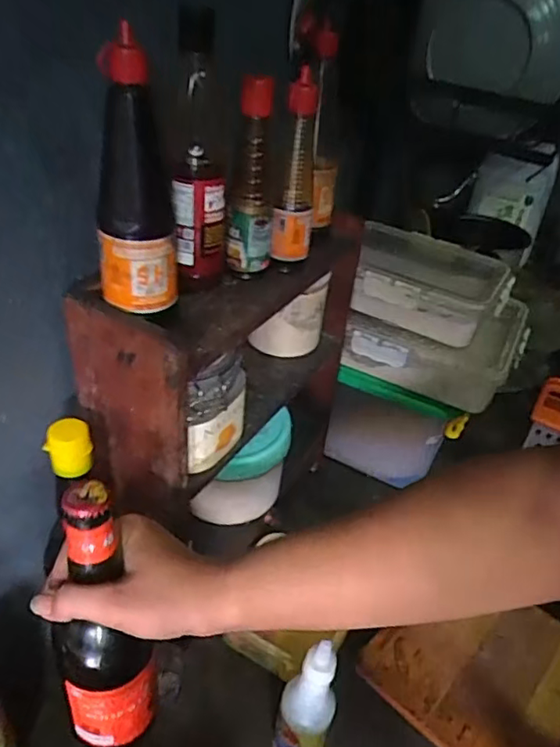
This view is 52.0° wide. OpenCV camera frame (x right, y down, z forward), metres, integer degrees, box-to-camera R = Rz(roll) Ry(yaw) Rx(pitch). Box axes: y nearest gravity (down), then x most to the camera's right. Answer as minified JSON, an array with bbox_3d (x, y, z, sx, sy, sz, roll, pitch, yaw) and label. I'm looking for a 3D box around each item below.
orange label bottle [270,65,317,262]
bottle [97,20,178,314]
[{"bbox_3d":[0.015,-0.170,0.485,0.032,0.148,0.034,7,35,2],"label":"orange label bottle"},{"bbox_3d":[-0.097,-0.124,0.385,0.054,0.168,0.042,-2,36,-10],"label":"bottle"}]

